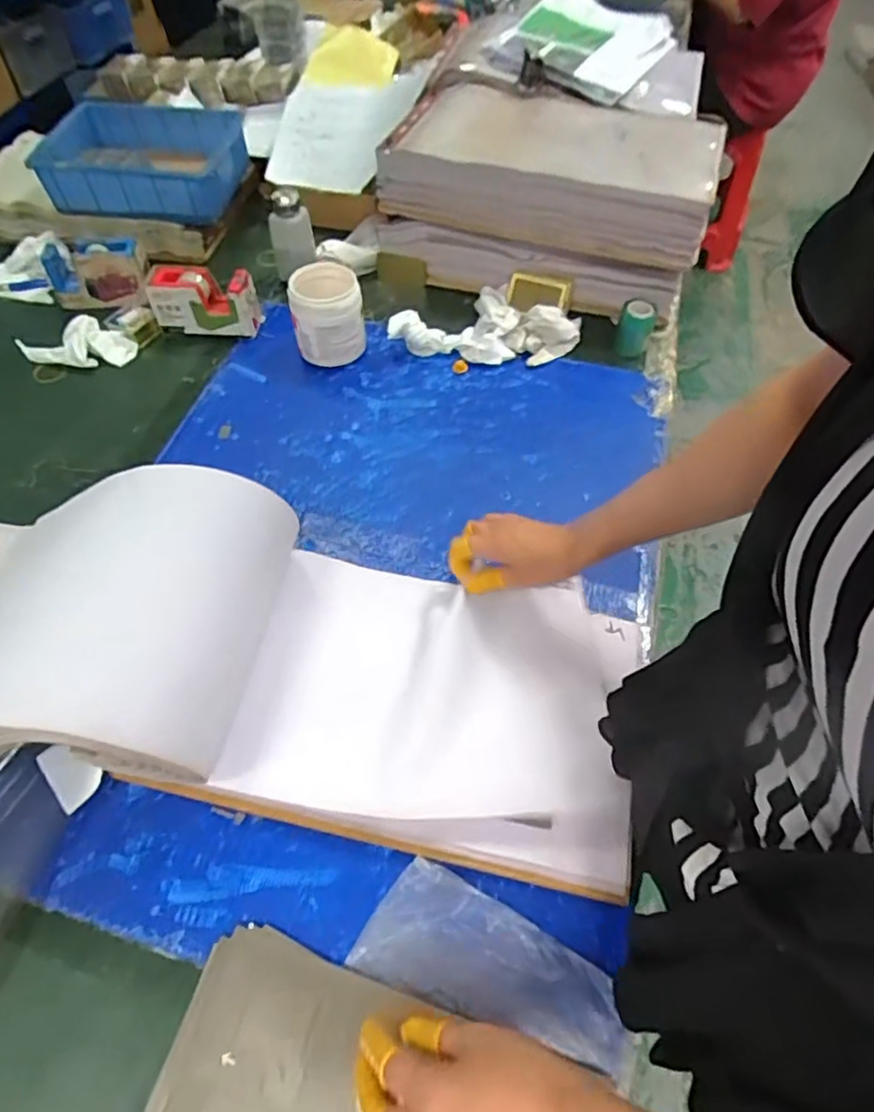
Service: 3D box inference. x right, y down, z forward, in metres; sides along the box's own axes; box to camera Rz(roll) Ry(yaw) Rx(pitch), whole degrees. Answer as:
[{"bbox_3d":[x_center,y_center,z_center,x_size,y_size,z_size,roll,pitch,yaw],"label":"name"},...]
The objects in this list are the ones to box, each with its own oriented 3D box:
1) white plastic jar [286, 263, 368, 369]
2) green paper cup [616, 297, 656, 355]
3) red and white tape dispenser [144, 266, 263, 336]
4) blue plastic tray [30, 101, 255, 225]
[{"bbox_3d":[-0.152,-0.332,0.864,0.096,0.107,0.086,-8,57,-8],"label":"white plastic jar"},{"bbox_3d":[0.288,-0.334,0.903,0.048,0.066,0.047,1,57,-2],"label":"green paper cup"},{"bbox_3d":[-0.339,-0.372,0.907,0.147,0.087,0.049,3,57,-1],"label":"red and white tape dispenser"},{"bbox_3d":[-0.464,-0.628,0.990,0.292,0.109,0.206,-4,57,-4],"label":"blue plastic tray"}]

